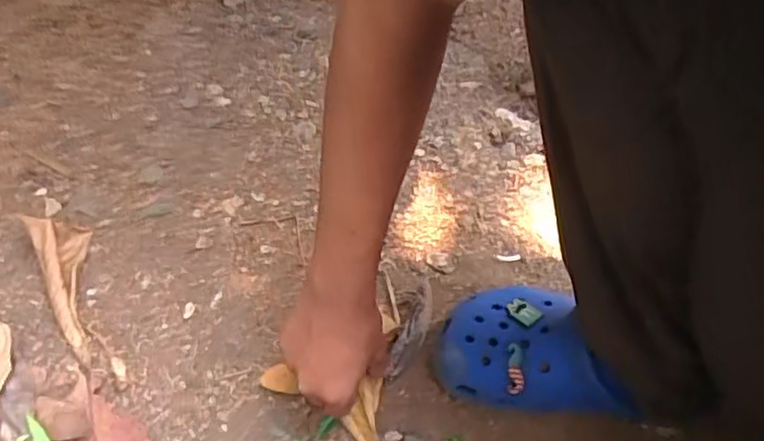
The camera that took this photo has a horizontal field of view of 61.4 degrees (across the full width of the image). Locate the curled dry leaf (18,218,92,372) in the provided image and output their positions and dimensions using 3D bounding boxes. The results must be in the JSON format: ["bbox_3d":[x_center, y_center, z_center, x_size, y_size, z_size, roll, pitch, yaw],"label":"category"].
[{"bbox_3d":[-0.286,0.057,0.593,0.048,0.031,0.160,-24,60,-18],"label":"curled dry leaf"}]

